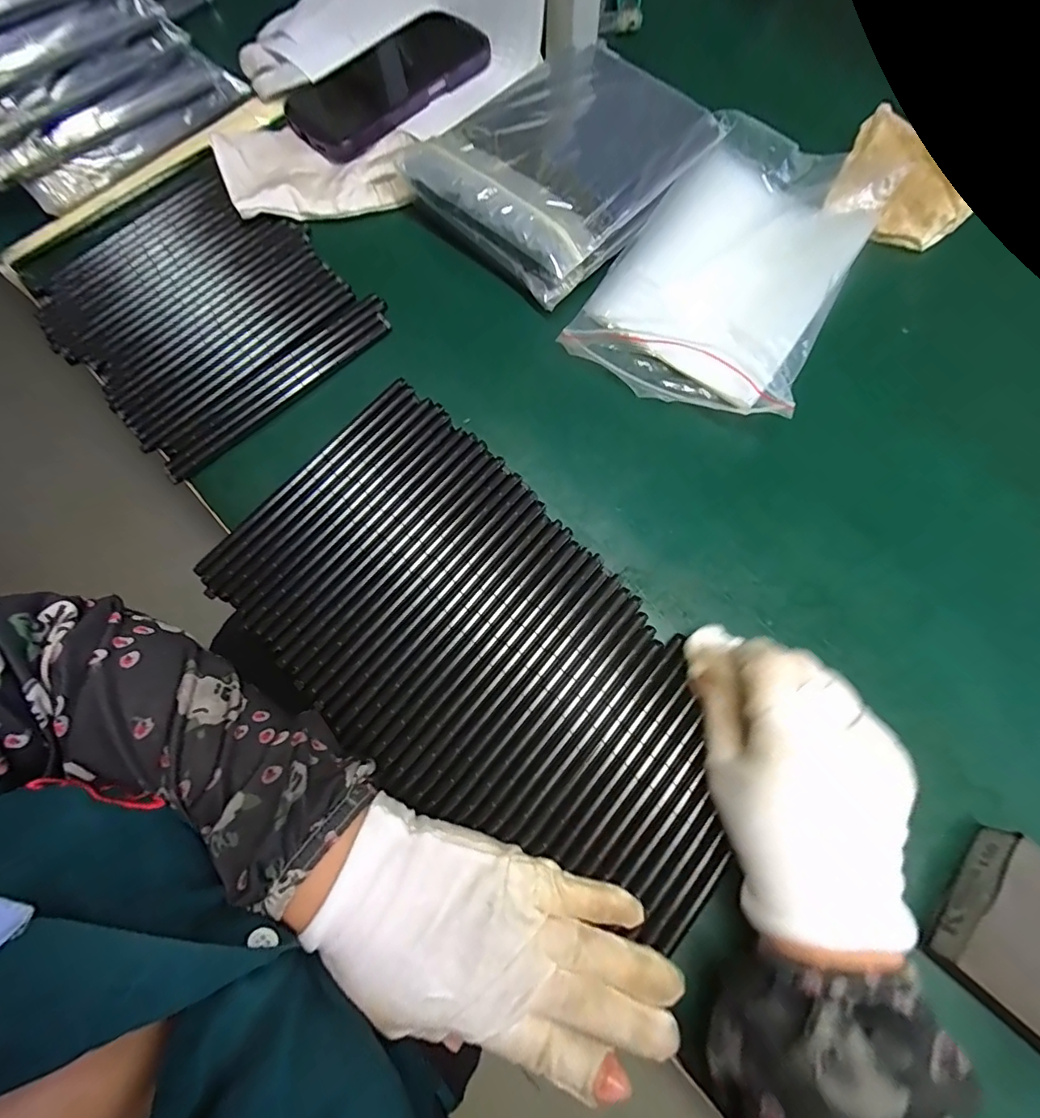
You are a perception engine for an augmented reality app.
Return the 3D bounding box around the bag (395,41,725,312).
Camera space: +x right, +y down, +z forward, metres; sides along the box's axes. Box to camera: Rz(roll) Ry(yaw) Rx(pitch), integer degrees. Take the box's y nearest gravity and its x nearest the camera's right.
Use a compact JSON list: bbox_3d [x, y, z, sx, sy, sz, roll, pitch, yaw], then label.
[{"bbox_3d":[0.033,-0.289,0.359,0.150,0.045,0.196,41,77,12],"label":"bag"}]

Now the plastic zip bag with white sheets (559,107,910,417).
[{"bbox_3d":[0.146,-0.206,0.338,0.145,0.036,0.227,28,75,9],"label":"plastic zip bag with white sheets"}]

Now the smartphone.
[{"bbox_3d":[-0.105,-0.390,0.404,0.174,0.015,0.082,-43,77,-12],"label":"smartphone"}]

